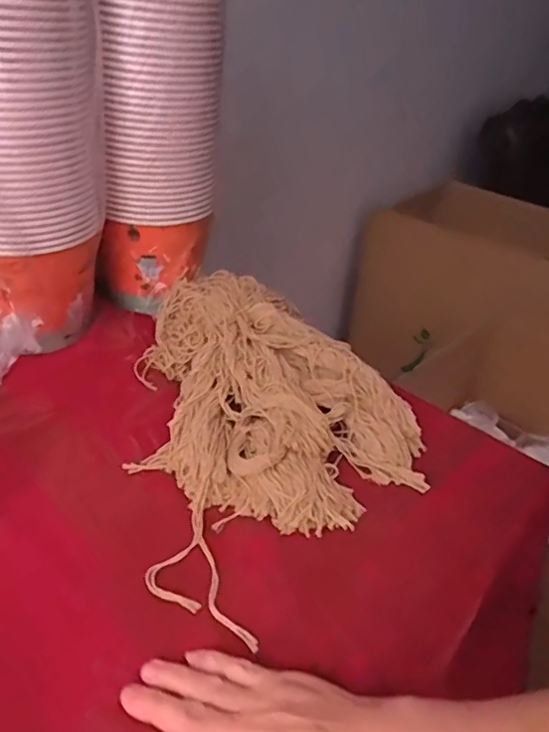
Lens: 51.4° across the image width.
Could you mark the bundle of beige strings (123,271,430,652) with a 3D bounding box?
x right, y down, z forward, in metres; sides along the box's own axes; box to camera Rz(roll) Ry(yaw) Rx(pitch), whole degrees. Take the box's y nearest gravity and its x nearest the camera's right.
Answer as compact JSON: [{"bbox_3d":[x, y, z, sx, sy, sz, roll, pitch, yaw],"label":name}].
[{"bbox_3d":[-0.026,0.029,0.574,0.276,0.078,0.375,-17,41,-31],"label":"bundle of beige strings"}]

